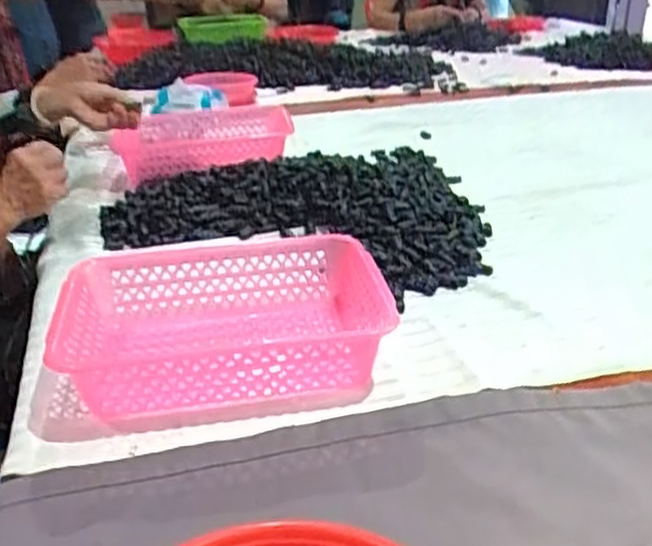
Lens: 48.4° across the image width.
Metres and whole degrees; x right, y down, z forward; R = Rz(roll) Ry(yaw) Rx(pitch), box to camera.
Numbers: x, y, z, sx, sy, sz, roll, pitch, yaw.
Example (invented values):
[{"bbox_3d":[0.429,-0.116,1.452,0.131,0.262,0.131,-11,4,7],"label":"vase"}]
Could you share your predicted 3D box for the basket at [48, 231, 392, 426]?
[{"bbox_3d":[-0.096,0.047,0.715,0.307,0.078,0.234,-5,27,-5],"label":"basket"}]

